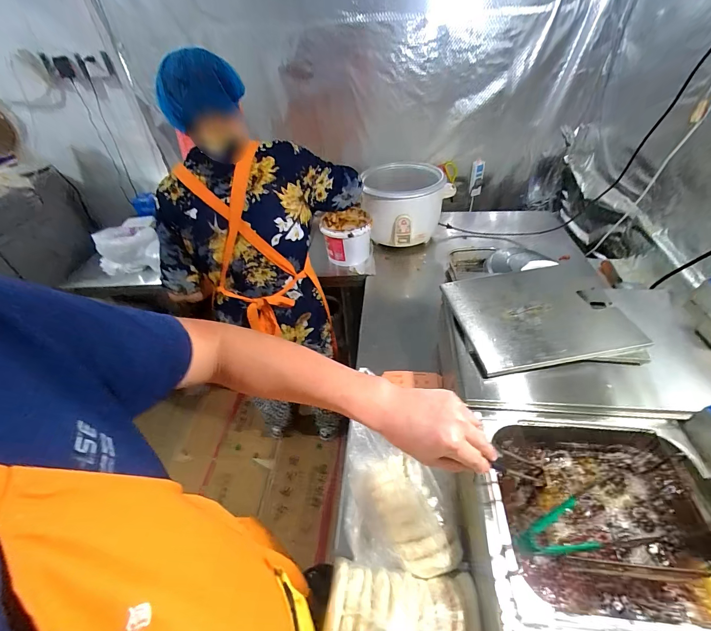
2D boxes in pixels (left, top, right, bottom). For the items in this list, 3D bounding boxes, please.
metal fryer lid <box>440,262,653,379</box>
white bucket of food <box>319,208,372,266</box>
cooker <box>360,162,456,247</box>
[{"bbox_3d":[0.389,-0.011,0.694,0.349,0.032,0.254,-9,46,0],"label":"metal fryer lid"},{"bbox_3d":[-0.029,-0.271,1.205,0.166,0.157,0.163,-2,42,1],"label":"white bucket of food"},{"bbox_3d":[0.184,-0.412,1.242,0.323,0.211,0.282,3,42,6],"label":"cooker"}]

